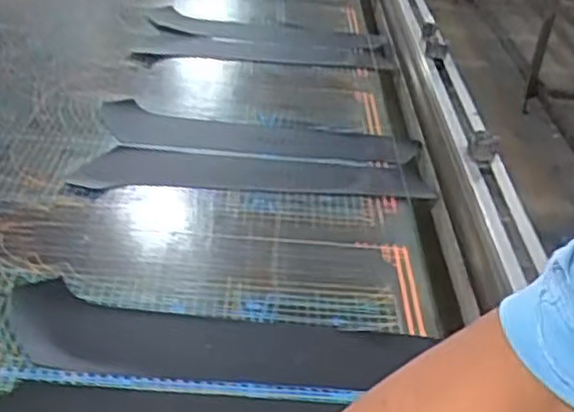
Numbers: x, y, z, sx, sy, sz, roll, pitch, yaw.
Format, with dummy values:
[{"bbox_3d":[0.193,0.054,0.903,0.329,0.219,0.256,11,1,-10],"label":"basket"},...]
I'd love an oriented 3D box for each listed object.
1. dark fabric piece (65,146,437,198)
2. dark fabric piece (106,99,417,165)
[{"bbox_3d":[-0.040,-0.042,0.899,0.427,0.008,0.108,2,34,-6],"label":"dark fabric piece"},{"bbox_3d":[-0.040,-0.093,0.972,0.419,0.012,0.103,7,34,2],"label":"dark fabric piece"}]

